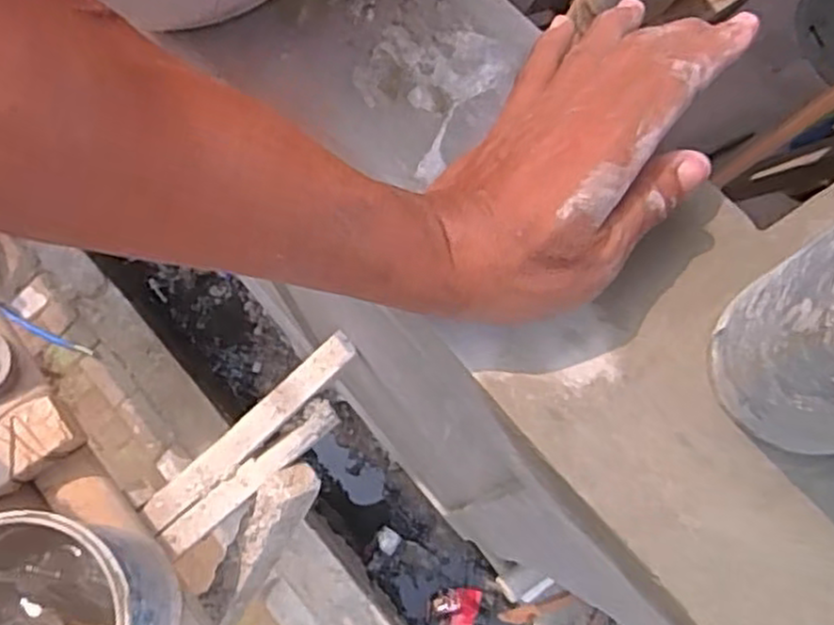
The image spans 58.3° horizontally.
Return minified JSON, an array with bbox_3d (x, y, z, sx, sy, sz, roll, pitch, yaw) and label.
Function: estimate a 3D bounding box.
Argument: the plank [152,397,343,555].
[{"bbox_3d":[-0.192,0.190,0.871,0.237,0.020,0.038,-41,78,-9],"label":"plank"}]

